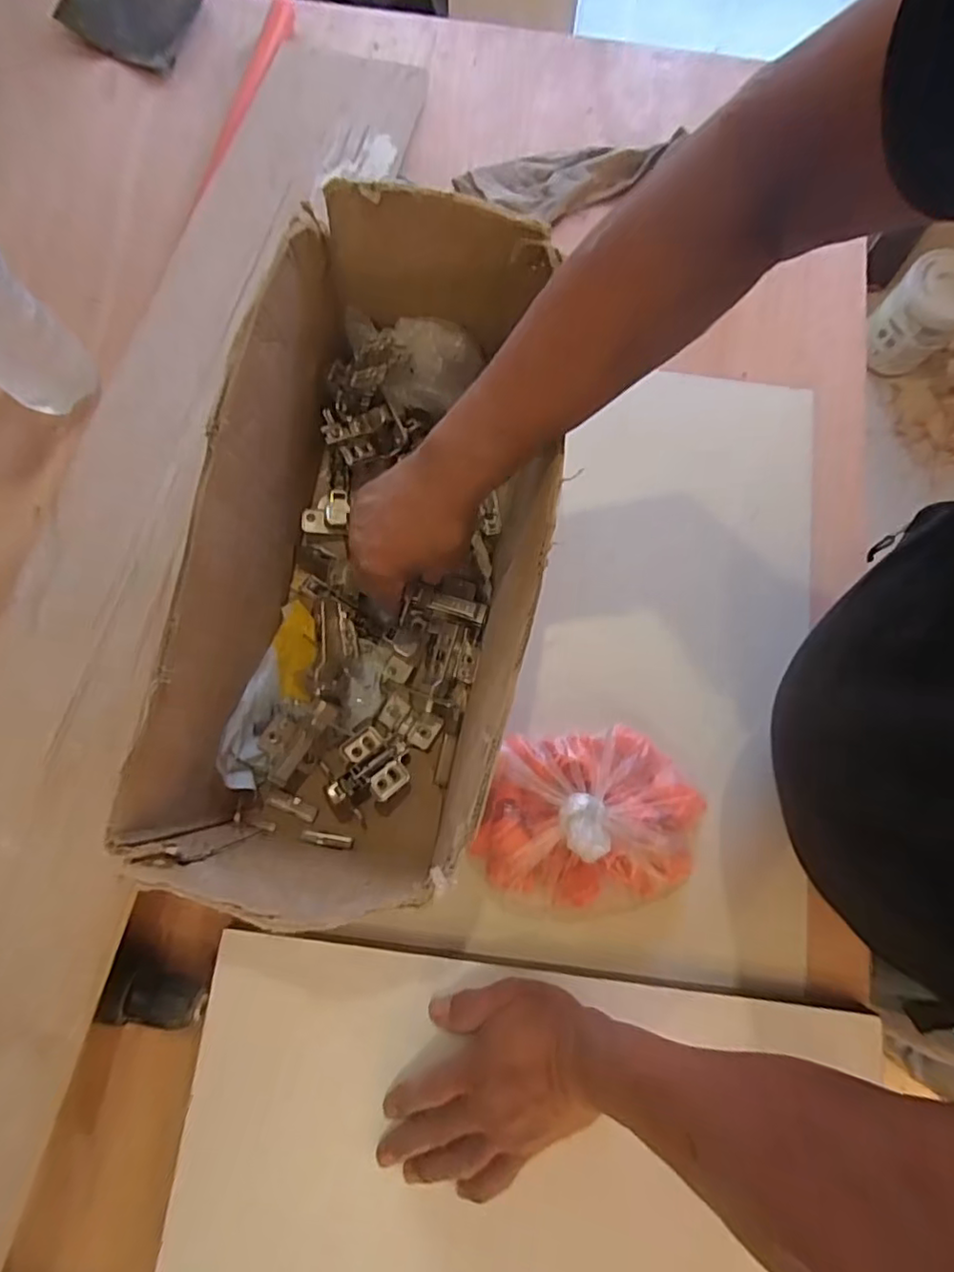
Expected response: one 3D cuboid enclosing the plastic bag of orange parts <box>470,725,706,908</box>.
[{"bbox_3d":[0.087,0.140,0.465,0.183,0.094,0.133,-6,78,-2],"label":"plastic bag of orange parts"}]

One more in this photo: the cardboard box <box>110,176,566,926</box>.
[{"bbox_3d":[-0.066,-0.057,0.464,0.210,0.181,0.461,10,78,1],"label":"cardboard box"}]

